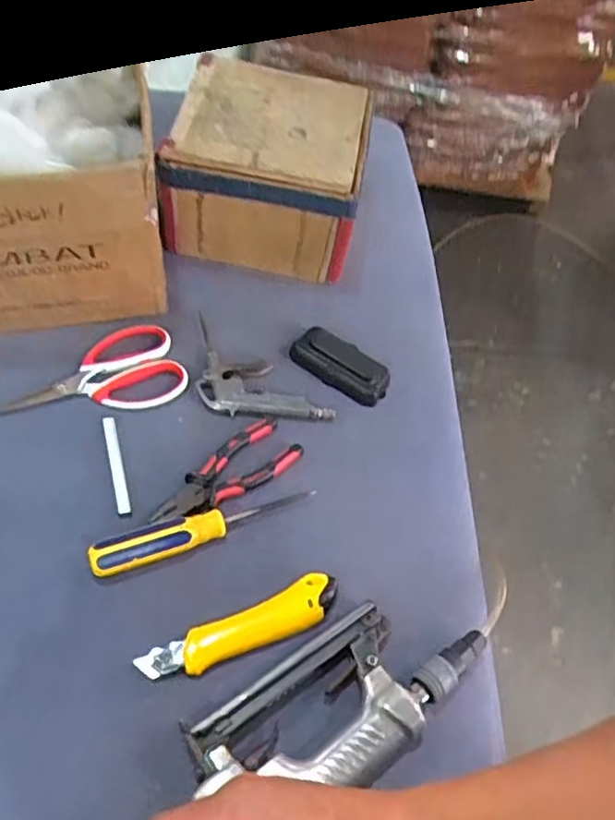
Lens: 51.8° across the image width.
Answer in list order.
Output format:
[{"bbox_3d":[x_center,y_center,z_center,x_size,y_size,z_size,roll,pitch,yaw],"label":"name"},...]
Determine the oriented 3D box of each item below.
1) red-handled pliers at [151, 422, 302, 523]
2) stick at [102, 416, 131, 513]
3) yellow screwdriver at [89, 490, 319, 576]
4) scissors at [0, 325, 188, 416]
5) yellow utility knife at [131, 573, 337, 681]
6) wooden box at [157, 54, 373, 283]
[{"bbox_3d":[-0.076,0.058,0.585,0.146,0.012,0.054,-31,64,-25],"label":"red-handled pliers"},{"bbox_3d":[-0.178,0.050,0.587,0.011,0.008,0.101,-12,58,-15],"label":"stick"},{"bbox_3d":[-0.088,0.099,0.543,0.191,0.027,0.031,-13,58,-16],"label":"yellow screwdriver"},{"bbox_3d":[-0.215,-0.029,0.626,0.178,0.019,0.083,-18,59,-19],"label":"scissors"},{"bbox_3d":[-0.051,0.177,0.512,0.164,0.014,0.036,-19,60,-20],"label":"yellow utility knife"},{"bbox_3d":[-0.041,-0.281,0.748,0.210,0.121,0.216,13,55,1],"label":"wooden box"}]

